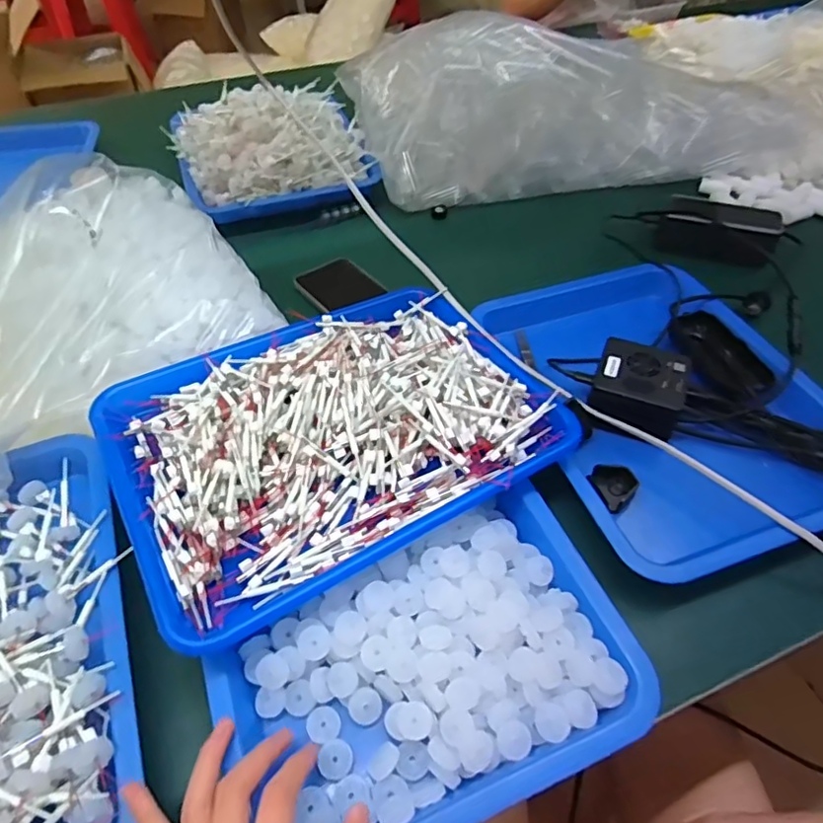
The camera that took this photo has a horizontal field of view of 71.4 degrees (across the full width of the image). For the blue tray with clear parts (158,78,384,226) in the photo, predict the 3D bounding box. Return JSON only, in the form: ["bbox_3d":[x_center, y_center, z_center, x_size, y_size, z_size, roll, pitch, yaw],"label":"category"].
[{"bbox_3d":[-0.201,-0.387,0.807,0.260,0.075,0.275,-13,50,-11],"label":"blue tray with clear parts"}]

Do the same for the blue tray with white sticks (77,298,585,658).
[{"bbox_3d":[-0.059,0.012,0.464,0.332,0.047,0.238,-24,53,-19],"label":"blue tray with white sticks"}]

